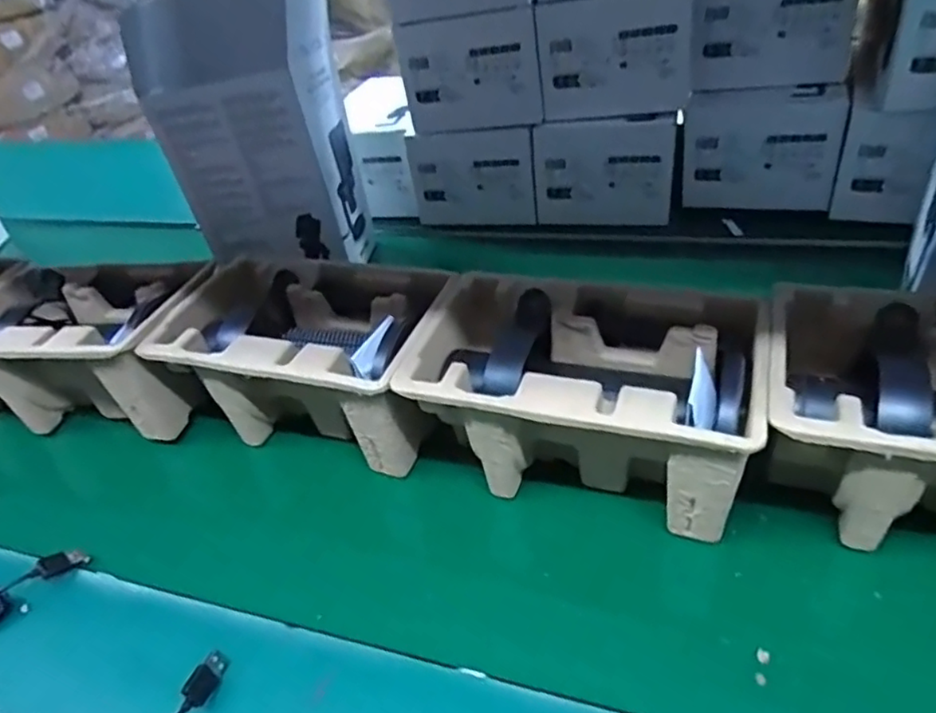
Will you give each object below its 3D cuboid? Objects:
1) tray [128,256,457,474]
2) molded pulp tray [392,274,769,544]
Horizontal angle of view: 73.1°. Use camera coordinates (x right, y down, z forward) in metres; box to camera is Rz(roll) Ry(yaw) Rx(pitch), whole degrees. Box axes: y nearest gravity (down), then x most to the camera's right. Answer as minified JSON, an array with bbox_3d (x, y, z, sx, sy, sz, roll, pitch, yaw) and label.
[{"bbox_3d":[-0.127,0.007,0.517,0.221,0.109,0.141,6,37,19],"label":"tray"},{"bbox_3d":[0.080,0.031,0.440,0.224,0.107,0.137,7,37,21],"label":"molded pulp tray"}]

